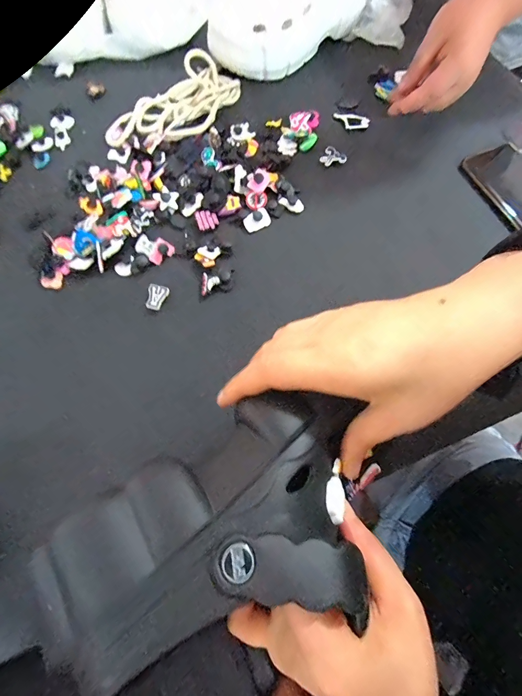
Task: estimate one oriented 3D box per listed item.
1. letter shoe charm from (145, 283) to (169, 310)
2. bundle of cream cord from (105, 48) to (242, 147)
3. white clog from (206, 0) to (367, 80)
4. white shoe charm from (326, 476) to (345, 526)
[{"bbox_3d":[-0.108,-0.053,0.343,0.021,0.004,0.028,9,70,3],"label":"letter shoe charm"},{"bbox_3d":[-0.110,-0.314,0.430,0.097,0.024,0.182,40,75,13],"label":"bundle of cream cord"},{"bbox_3d":[0.046,-0.474,0.436,0.110,0.096,0.245,39,74,13],"label":"white clog"},{"bbox_3d":[0.039,0.085,0.187,0.016,0.008,0.024,55,35,-5],"label":"white shoe charm"}]

